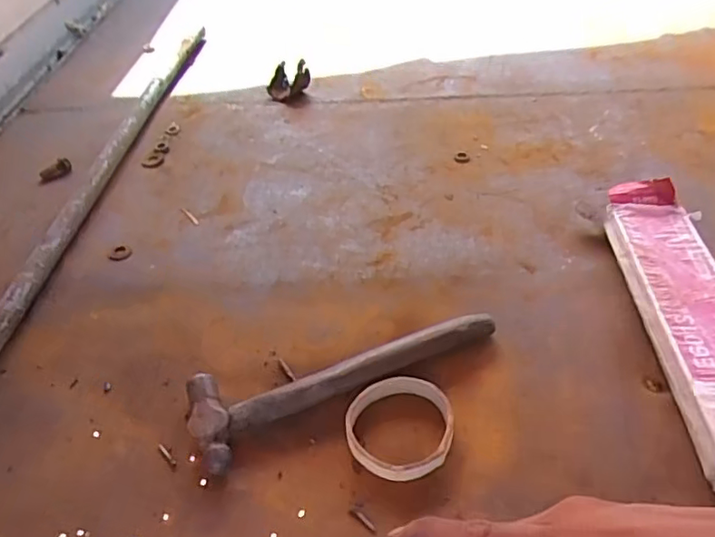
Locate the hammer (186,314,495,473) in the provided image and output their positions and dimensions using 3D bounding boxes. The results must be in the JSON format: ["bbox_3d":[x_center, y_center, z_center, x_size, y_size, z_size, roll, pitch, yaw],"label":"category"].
[{"bbox_3d":[-0.012,0.087,0.524,0.278,0.024,0.080,-21,46,-20],"label":"hammer"}]

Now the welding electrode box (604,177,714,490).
[{"bbox_3d":[0.309,0.041,0.539,0.082,0.047,0.332,2,43,4],"label":"welding electrode box"}]

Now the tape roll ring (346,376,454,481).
[{"bbox_3d":[0.036,0.130,0.480,0.086,0.022,0.085,-1,43,1],"label":"tape roll ring"}]

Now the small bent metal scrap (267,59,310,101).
[{"bbox_3d":[-0.109,-0.299,0.904,0.067,0.054,0.034,-10,43,-9],"label":"small bent metal scrap"}]

